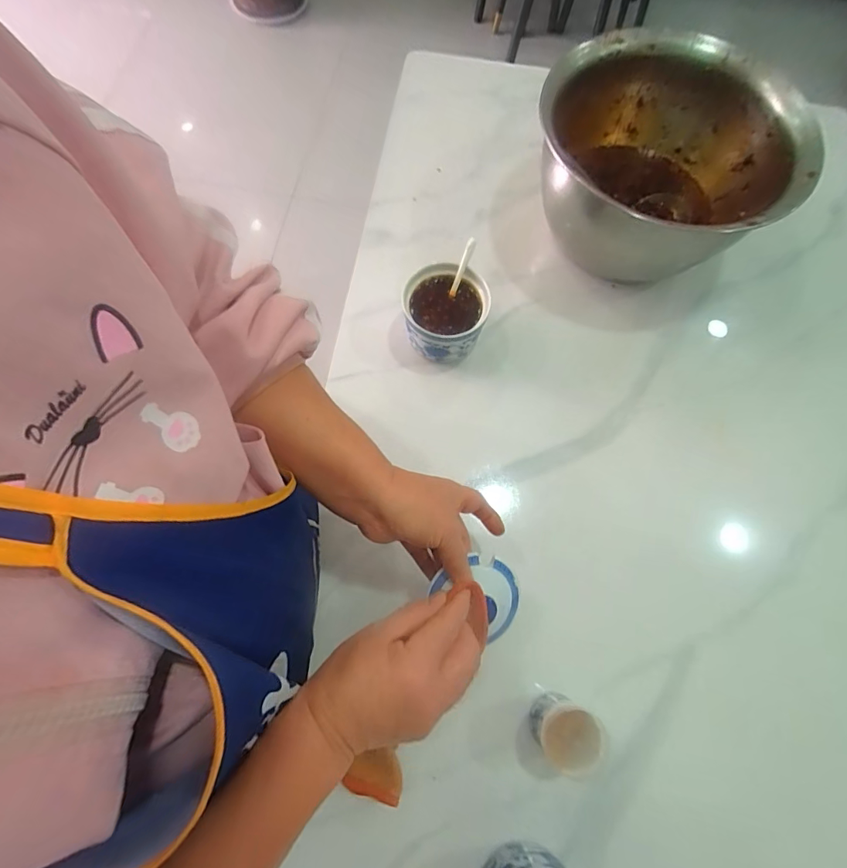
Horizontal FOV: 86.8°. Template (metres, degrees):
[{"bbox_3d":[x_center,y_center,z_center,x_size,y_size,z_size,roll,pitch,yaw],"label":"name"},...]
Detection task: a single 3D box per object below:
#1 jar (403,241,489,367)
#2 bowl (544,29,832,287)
[{"bbox_3d":[0.024,-0.143,0.514,0.091,0.089,0.106,5,72,1],"label":"jar"},{"bbox_3d":[0.256,-0.284,0.518,0.239,0.172,0.227,1,71,-2],"label":"bowl"}]

